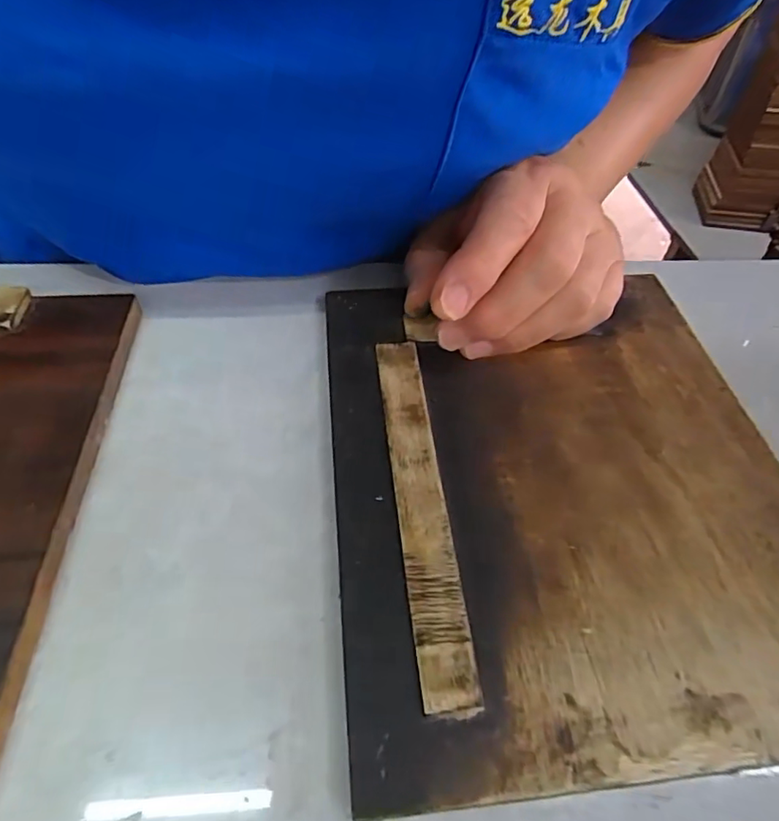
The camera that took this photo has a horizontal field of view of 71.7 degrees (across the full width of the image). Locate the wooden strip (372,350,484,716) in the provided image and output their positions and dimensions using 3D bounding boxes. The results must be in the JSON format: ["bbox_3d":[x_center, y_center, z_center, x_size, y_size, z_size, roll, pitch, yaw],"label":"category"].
[{"bbox_3d":[0.010,0.026,0.184,0.016,0.004,0.136,-4,51,-4],"label":"wooden strip"}]

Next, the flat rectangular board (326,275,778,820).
[{"bbox_3d":[0.058,0.020,0.193,0.155,0.008,0.185,-4,54,-4],"label":"flat rectangular board"}]

